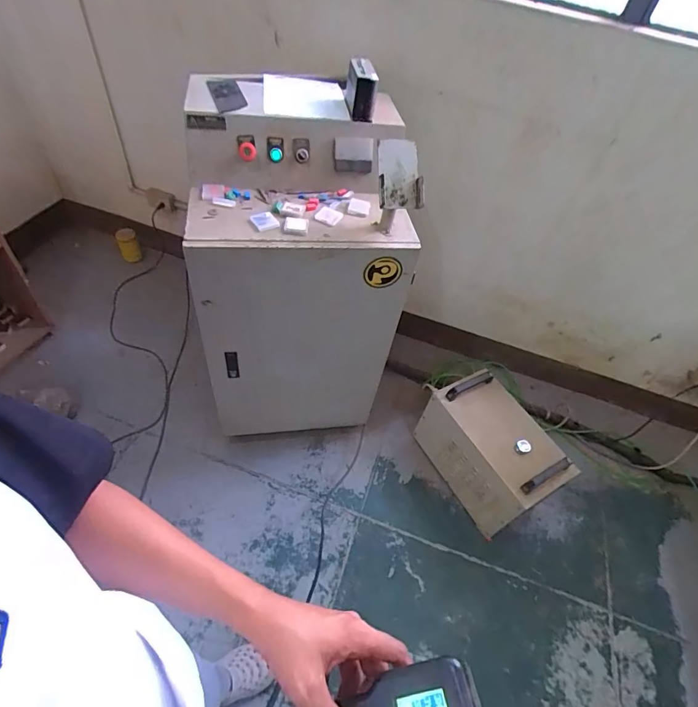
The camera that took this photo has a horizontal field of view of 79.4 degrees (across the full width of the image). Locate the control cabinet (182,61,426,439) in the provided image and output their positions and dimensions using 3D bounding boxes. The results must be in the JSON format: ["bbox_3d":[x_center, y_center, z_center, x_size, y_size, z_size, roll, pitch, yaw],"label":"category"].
[{"bbox_3d":[-0.156,-0.262,1.397,0.583,0.979,0.650,4,50,-7],"label":"control cabinet"}]

